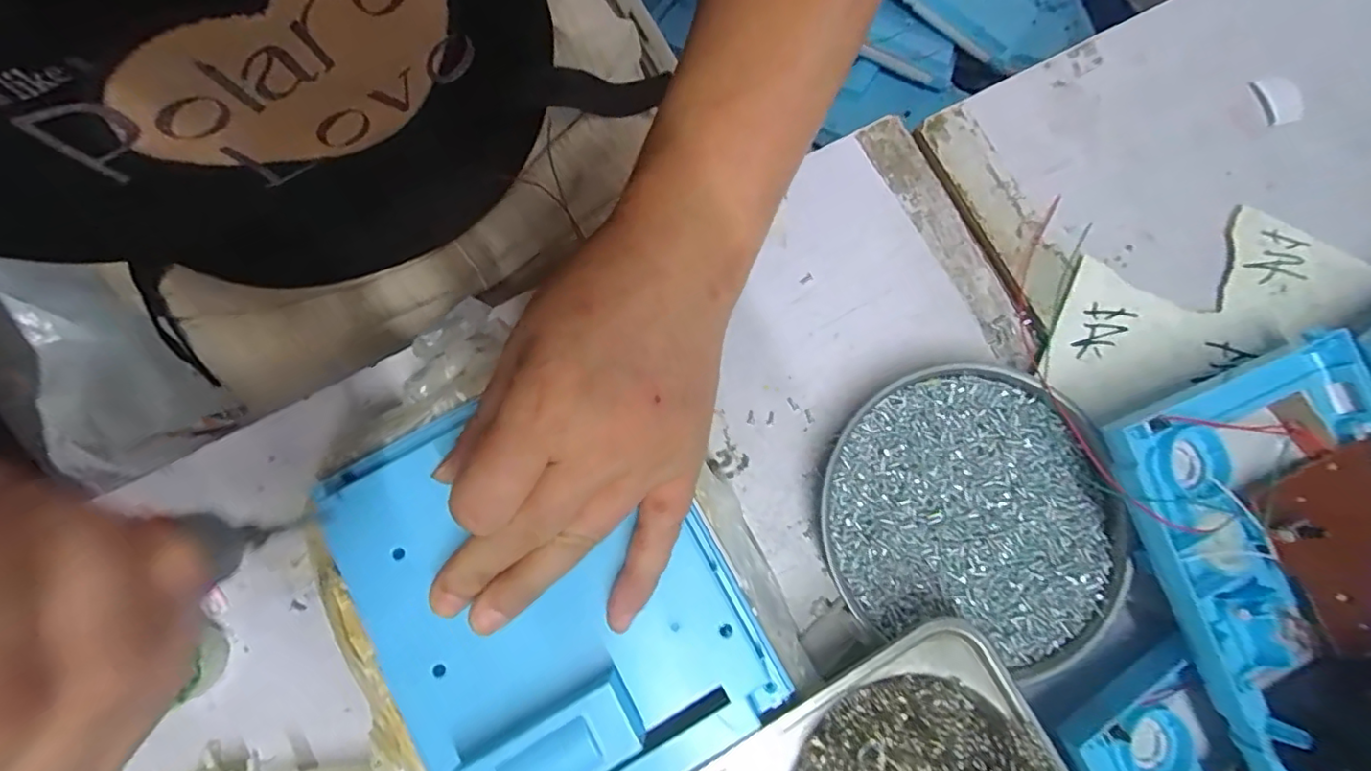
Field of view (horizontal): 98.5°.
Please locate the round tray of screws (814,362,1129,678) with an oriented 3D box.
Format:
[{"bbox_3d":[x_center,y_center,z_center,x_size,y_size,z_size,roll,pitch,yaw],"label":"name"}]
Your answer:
[{"bbox_3d":[0.131,0.055,0.269,0.130,0.015,0.124,14,80,1],"label":"round tray of screws"}]

